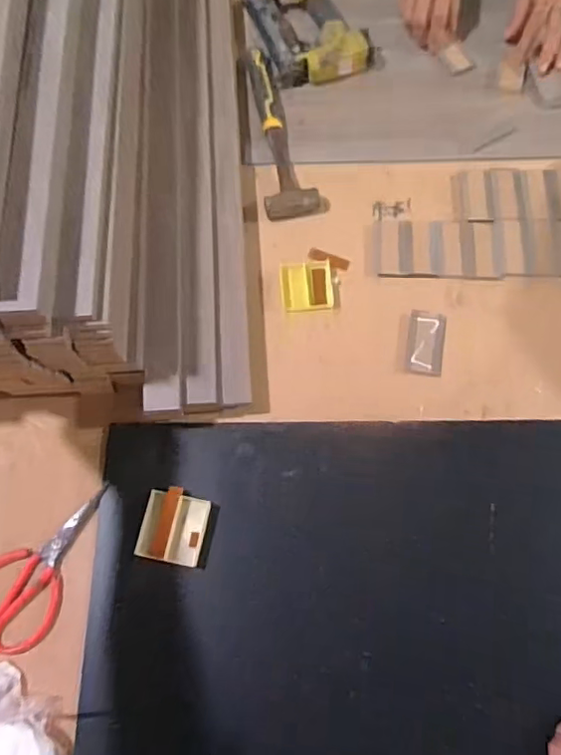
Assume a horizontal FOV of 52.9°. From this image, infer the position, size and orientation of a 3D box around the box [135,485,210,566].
[{"bbox_3d":[-0.115,0.162,0.618,0.067,0.016,0.075,12,70,6],"label":"box"}]

